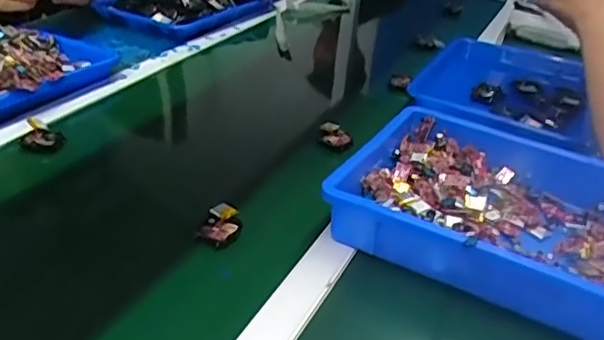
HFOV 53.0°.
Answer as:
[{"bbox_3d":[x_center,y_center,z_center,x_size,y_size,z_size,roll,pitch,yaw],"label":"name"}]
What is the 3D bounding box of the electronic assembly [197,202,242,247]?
[{"bbox_3d":[-0.081,0.053,0.606,0.041,0.021,0.047,4,32,-5],"label":"electronic assembly"}]

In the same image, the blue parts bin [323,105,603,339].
[{"bbox_3d":[0.232,0.046,0.618,0.382,0.063,0.265,23,35,24],"label":"blue parts bin"}]

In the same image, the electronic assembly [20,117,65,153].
[{"bbox_3d":[-0.317,-0.044,0.740,0.047,0.021,0.053,-7,34,-21],"label":"electronic assembly"}]

